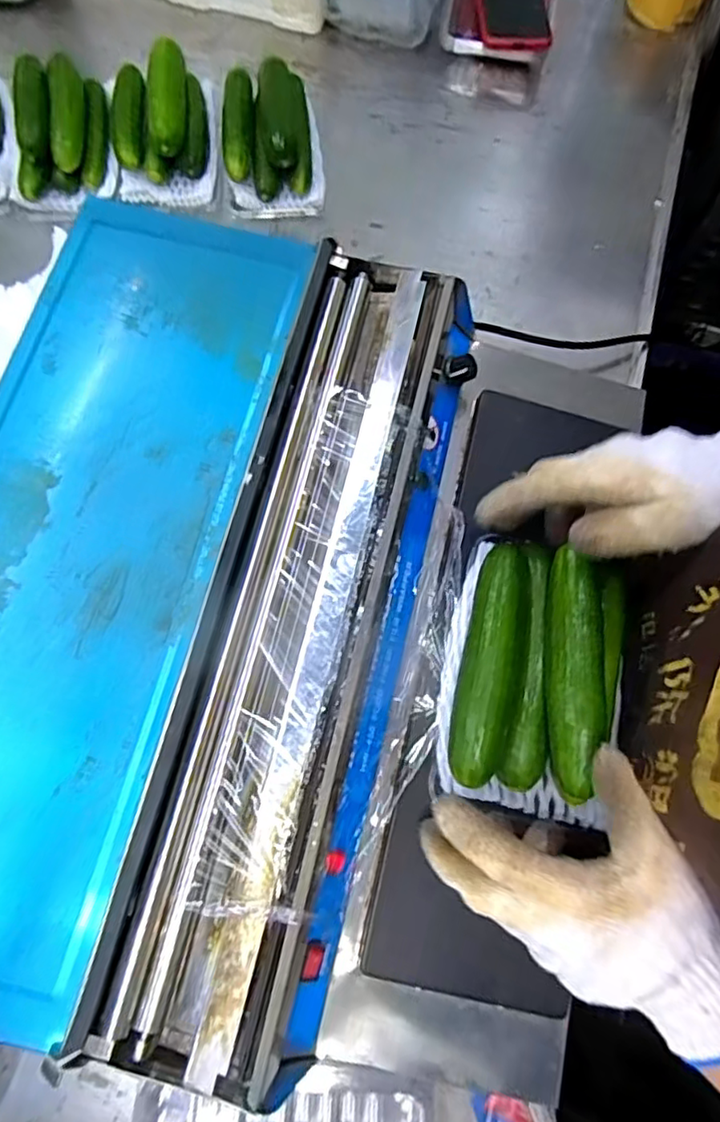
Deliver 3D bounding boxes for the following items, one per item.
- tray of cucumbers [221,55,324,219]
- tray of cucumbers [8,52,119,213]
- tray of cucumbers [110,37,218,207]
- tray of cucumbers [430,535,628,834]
[{"bbox_3d":[-0.092,-0.447,0.621,0.101,0.059,0.160,-4,74,-2],"label":"tray of cucumbers"},{"bbox_3d":[-0.310,-0.435,0.609,0.110,0.066,0.139,-13,75,-5],"label":"tray of cucumbers"},{"bbox_3d":[-0.204,-0.464,0.617,0.107,0.064,0.180,-7,75,-3],"label":"tray of cucumbers"},{"bbox_3d":[0.102,0.064,0.350,0.097,0.058,0.163,11,74,2],"label":"tray of cucumbers"}]

